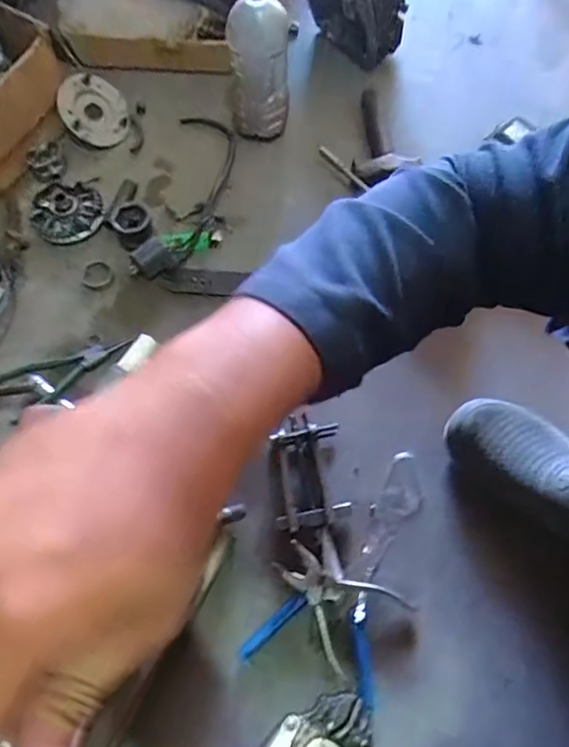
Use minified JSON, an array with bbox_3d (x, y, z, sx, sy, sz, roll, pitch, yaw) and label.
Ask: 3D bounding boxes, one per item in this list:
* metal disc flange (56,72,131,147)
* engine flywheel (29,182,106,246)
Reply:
[{"bbox_3d":[-0.284,-0.391,0.790,0.012,0.099,0.100,9,54,49],"label":"metal disc flange"},{"bbox_3d":[-0.301,-0.225,0.740,0.096,0.024,0.088,0,66,-1],"label":"engine flywheel"}]

